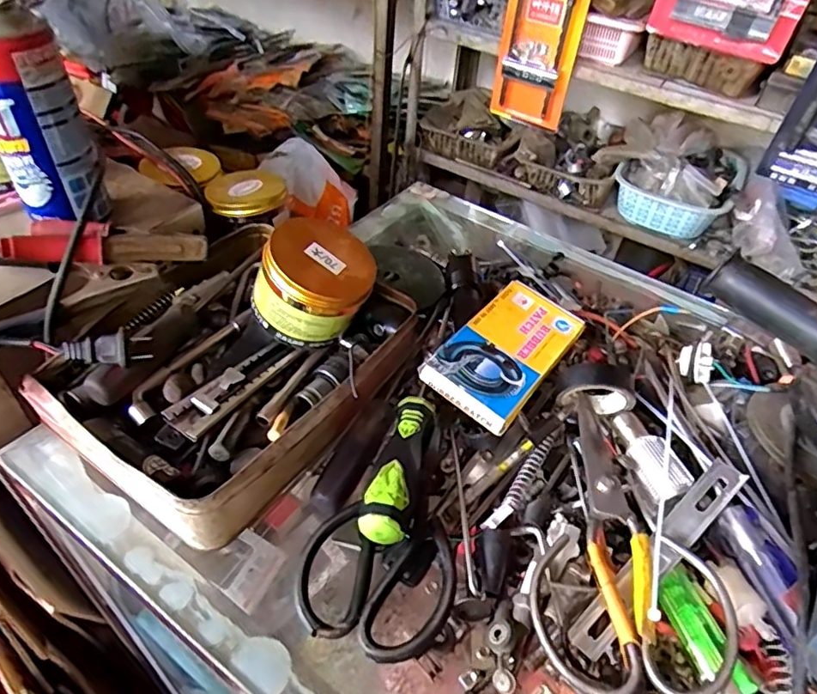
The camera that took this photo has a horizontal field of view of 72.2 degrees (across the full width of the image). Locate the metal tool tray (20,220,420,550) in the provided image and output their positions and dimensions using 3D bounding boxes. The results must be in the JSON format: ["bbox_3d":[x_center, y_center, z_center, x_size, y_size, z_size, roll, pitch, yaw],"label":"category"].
[{"bbox_3d":[-0.134,0.008,0.434,0.198,0.064,0.243,29,48,22],"label":"metal tool tray"}]

